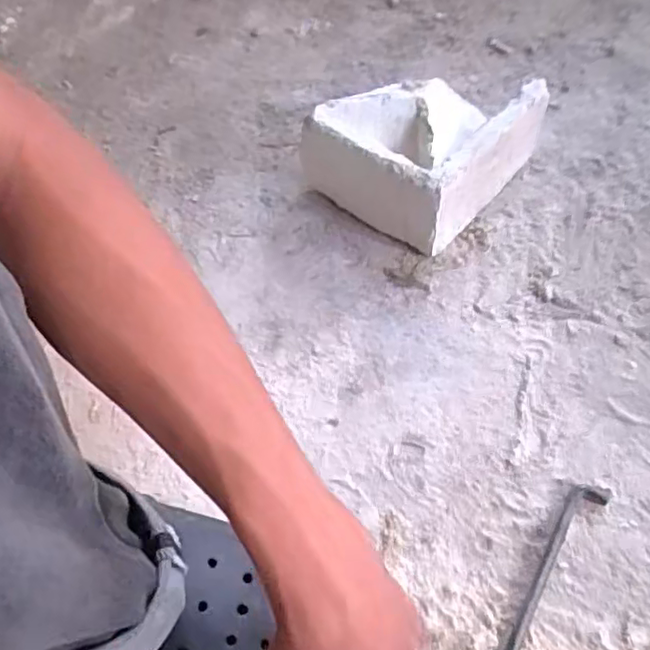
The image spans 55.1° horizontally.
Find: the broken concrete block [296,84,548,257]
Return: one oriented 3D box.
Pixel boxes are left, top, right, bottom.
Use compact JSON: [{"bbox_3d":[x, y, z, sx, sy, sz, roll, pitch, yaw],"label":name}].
[{"bbox_3d":[0.106,-0.199,0.667,0.181,0.102,0.199,35,66,21],"label":"broken concrete block"}]

